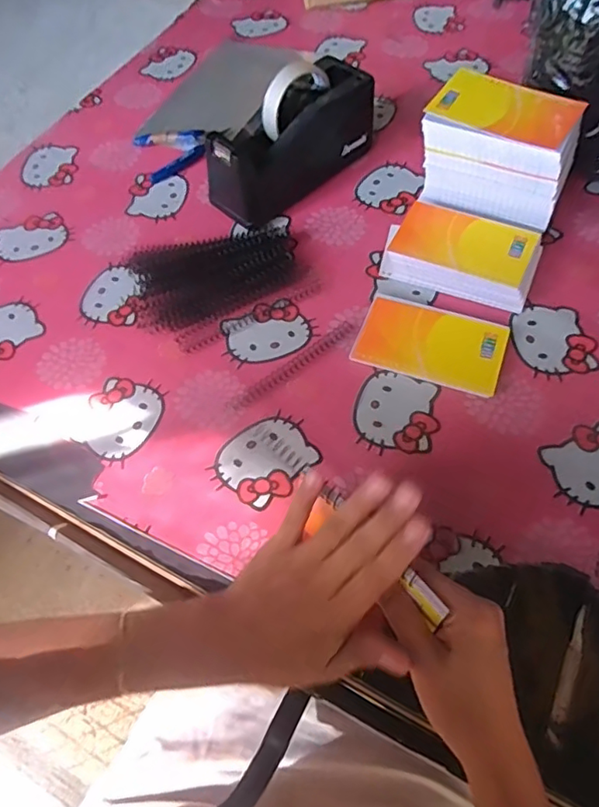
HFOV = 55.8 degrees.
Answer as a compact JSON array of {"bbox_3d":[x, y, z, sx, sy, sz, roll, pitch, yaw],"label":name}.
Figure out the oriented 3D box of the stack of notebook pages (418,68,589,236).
[{"bbox_3d":[0.198,-0.243,0.574,0.139,0.118,0.093,22,62,16],"label":"stack of notebook pages"}]

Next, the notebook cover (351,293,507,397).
[{"bbox_3d":[0.122,-0.057,0.525,0.130,0.006,0.078,16,69,15],"label":"notebook cover"}]

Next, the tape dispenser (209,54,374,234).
[{"bbox_3d":[-0.009,-0.292,0.625,0.203,0.109,0.071,-41,64,-20],"label":"tape dispenser"}]

